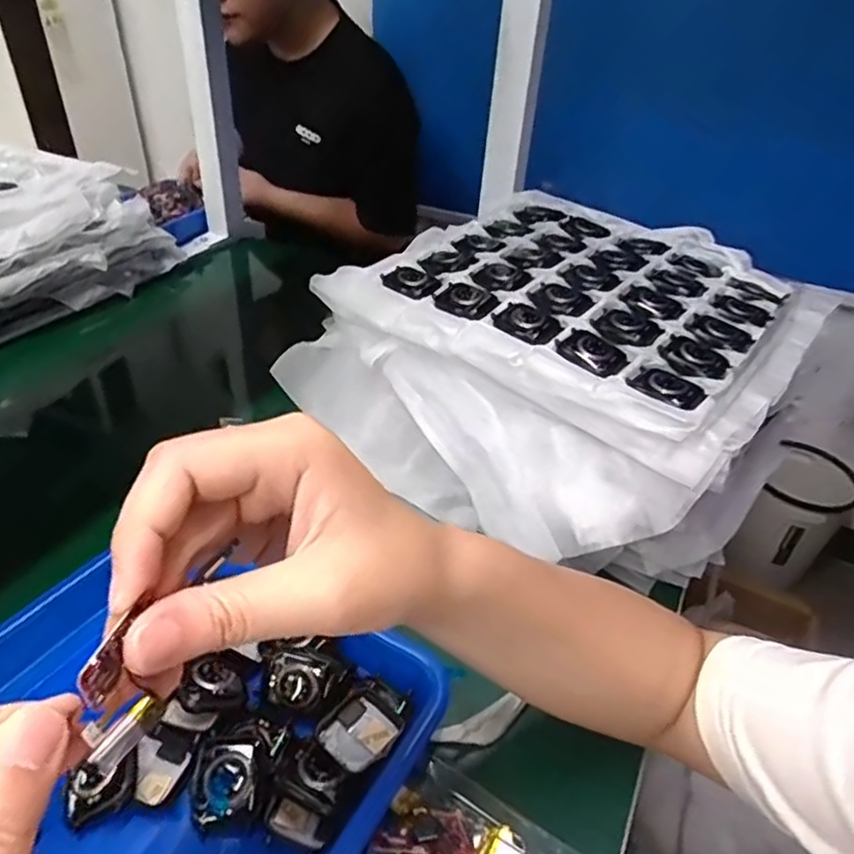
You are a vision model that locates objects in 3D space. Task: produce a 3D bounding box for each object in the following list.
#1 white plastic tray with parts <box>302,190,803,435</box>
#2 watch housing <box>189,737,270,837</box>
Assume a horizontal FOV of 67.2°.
[{"bbox_3d":[0.107,-0.117,0.526,0.316,0.045,0.251,27,42,27],"label":"white plastic tray with parts"},{"bbox_3d":[-0.100,0.180,0.324,0.035,0.013,0.039,6,37,2],"label":"watch housing"}]

